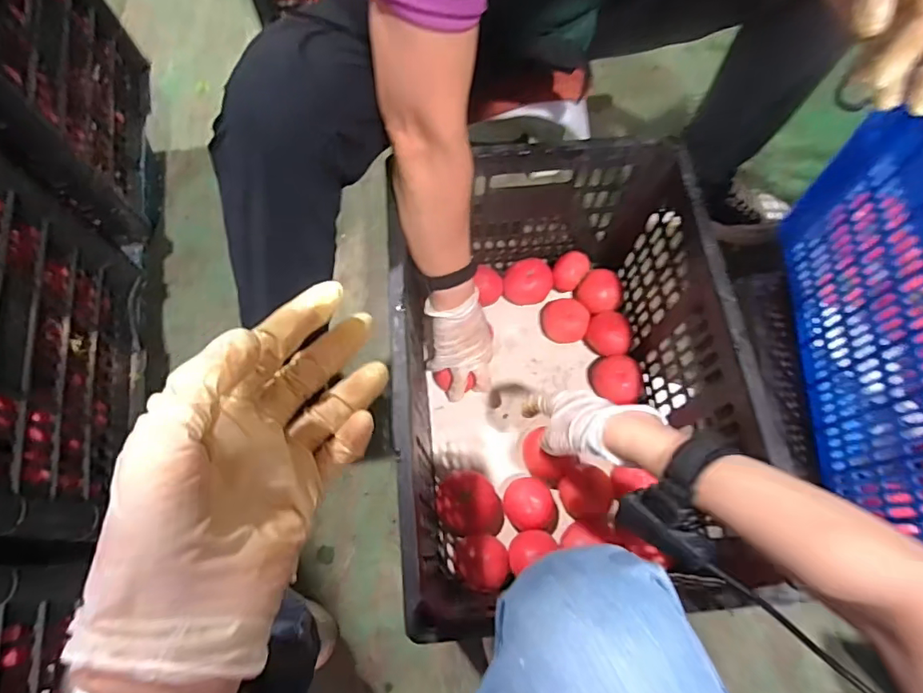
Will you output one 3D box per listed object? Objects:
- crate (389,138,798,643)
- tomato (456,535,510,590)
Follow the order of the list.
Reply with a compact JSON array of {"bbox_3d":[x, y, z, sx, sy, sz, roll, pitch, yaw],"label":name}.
[{"bbox_3d":[0.109,0.035,0.665,0.361,0.302,0.496,-5,68,-2],"label":"crate"},{"bbox_3d":[0.027,0.282,0.680,0.066,0.059,0.062,0,68,0],"label":"tomato"}]

